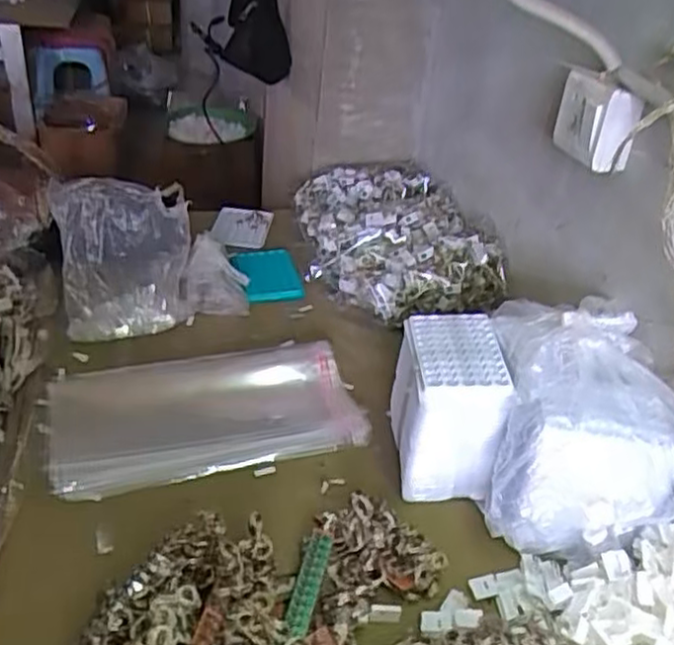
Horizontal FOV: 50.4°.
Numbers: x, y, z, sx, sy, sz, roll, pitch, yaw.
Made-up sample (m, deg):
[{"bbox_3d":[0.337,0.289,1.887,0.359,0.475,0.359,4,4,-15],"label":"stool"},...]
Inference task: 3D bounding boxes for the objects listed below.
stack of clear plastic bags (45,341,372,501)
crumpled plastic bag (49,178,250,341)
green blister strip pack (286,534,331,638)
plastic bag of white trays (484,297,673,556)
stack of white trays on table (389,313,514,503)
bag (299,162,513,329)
[{"bbox_3d":[-0.150,0.102,0.824,0.341,0.027,0.176,-7,36,-18],"label":"stack of clear plastic bags"},{"bbox_3d":[-0.245,-0.091,0.959,0.241,0.165,0.104,-6,36,-17],"label":"crumpled plastic bag"},{"bbox_3d":[-0.026,0.236,0.648,0.020,0.009,0.106,11,35,8],"label":"green blister strip pack"},{"bbox_3d":[0.237,0.094,0.721,0.166,0.177,0.220,6,34,1],"label":"plastic bag of white trays"},{"bbox_3d":[0.113,0.088,0.757,0.093,0.152,0.124,3,34,-3],"label":"stack of white trays on table"},{"bbox_3d":[0.082,-0.143,1.133,0.253,0.101,0.389,-3,35,-13],"label":"bag"}]

